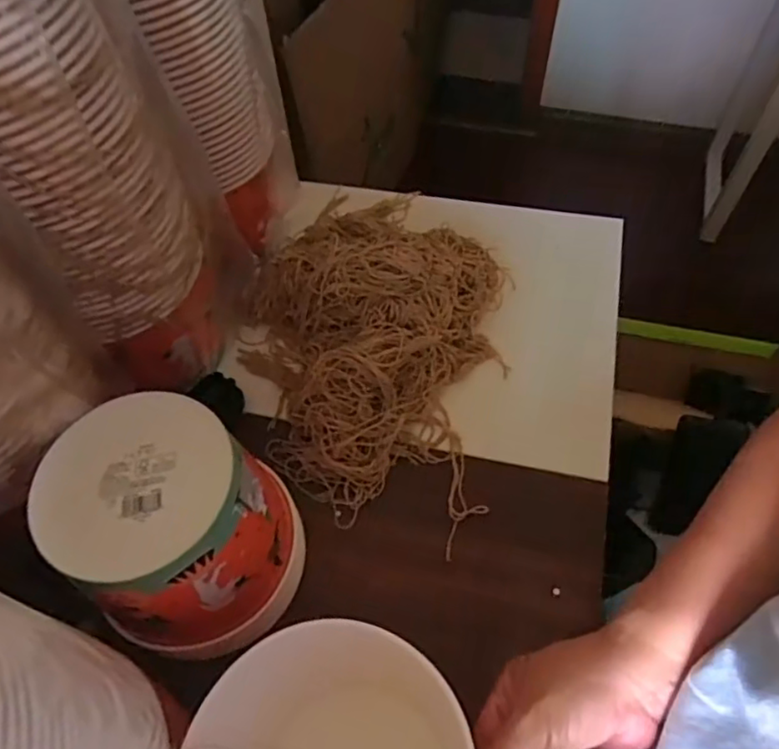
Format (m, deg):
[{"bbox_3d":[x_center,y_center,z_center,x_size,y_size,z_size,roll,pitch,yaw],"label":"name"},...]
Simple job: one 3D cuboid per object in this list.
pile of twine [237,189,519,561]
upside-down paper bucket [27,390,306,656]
[{"bbox_3d":[-0.019,-0.063,0.613,0.250,0.082,0.377,8,58,7],"label":"pile of twine"},{"bbox_3d":[-0.147,0.119,0.454,0.135,0.164,0.127,-1,57,1],"label":"upside-down paper bucket"}]

